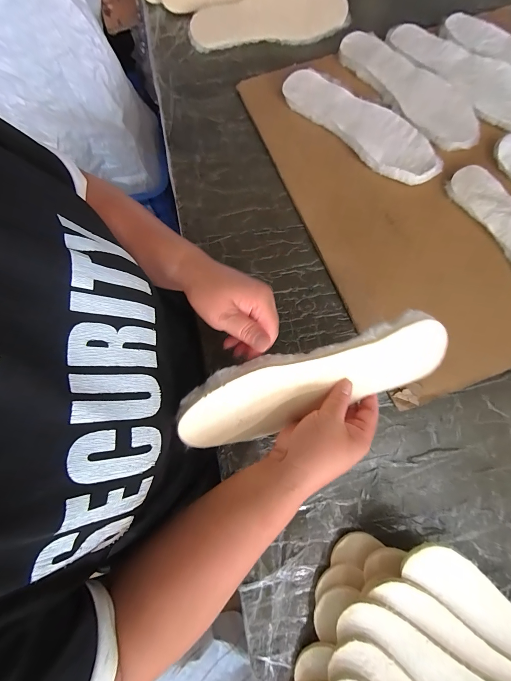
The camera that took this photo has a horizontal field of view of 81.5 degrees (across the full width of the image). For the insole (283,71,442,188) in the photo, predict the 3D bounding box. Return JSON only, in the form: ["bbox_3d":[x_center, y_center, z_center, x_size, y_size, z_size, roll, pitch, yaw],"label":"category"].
[{"bbox_3d":[0.170,-0.351,0.476,0.284,0.019,0.095,44,82,10],"label":"insole"}]

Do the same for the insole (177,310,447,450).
[{"bbox_3d":[0.059,0.049,0.304,0.268,0.017,0.092,-17,118,-2],"label":"insole"}]

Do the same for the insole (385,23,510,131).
[{"bbox_3d":[0.355,-0.457,0.499,0.110,0.013,0.283,-36,77,-8],"label":"insole"}]

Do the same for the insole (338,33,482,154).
[{"bbox_3d":[0.257,-0.423,0.490,0.095,0.007,0.283,-33,76,-7],"label":"insole"}]

